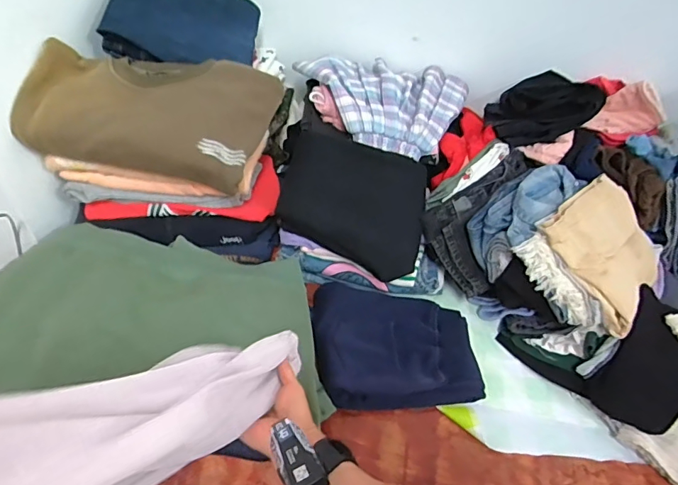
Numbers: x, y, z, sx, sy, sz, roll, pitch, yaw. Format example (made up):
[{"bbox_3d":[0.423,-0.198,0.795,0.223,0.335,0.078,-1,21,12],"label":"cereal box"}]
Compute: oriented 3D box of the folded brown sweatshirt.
[{"bbox_3d":[-0.306,-0.213,0.782,0.392,0.113,0.194,11,50,3],"label":"folded brown sweatshirt"}]

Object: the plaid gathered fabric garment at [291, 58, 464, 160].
[{"bbox_3d":[0.134,-0.322,0.989,0.340,0.064,0.321,-20,55,-21],"label":"plaid gathered fabric garment"}]

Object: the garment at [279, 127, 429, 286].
[{"bbox_3d":[0.030,-0.076,0.870,0.277,0.060,0.225,20,85,5],"label":"garment"}]

